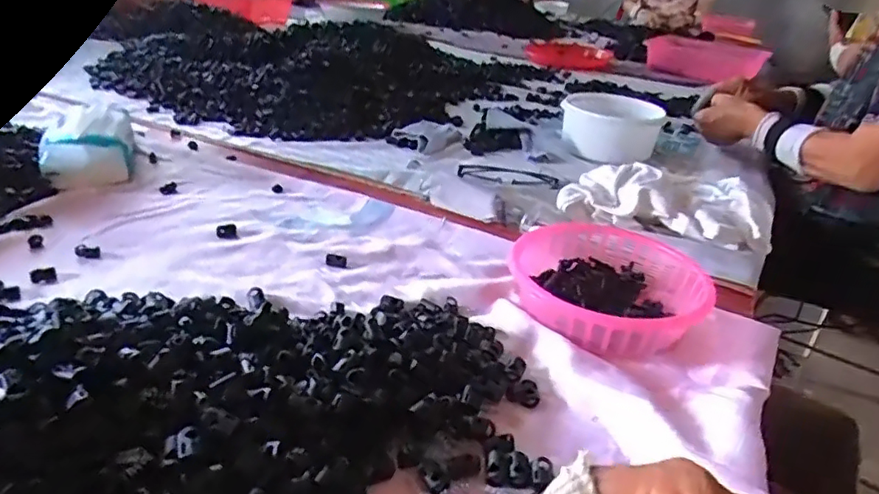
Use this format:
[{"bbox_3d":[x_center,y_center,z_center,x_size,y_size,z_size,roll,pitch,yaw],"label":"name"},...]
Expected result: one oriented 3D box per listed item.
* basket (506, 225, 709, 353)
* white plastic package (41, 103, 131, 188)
[{"bbox_3d":[0.145,0.032,0.529,0.162,0.047,0.179,21,32,27],"label":"basket"},{"bbox_3d":[-0.436,-0.131,0.729,0.093,0.063,0.168,-8,30,-22],"label":"white plastic package"}]

